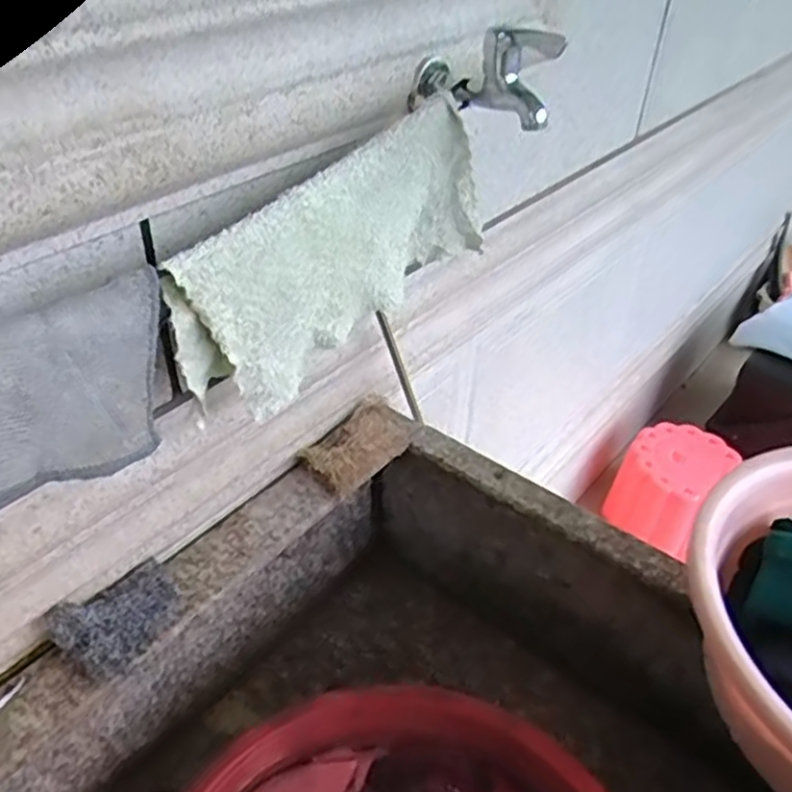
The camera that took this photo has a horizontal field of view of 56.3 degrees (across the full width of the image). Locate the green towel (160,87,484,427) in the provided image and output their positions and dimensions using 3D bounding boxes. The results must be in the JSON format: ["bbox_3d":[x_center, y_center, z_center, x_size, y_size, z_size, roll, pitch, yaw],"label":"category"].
[{"bbox_3d":[-0.040,-0.096,0.546,0.043,0.158,0.281,29,46,29],"label":"green towel"}]

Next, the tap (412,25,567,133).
[{"bbox_3d":[0.063,-0.248,0.561,0.047,0.064,0.135,-25,46,-30],"label":"tap"}]

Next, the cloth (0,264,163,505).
[{"bbox_3d":[-0.186,0.005,0.409,0.019,0.108,0.143,29,46,29],"label":"cloth"}]

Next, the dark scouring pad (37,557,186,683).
[{"bbox_3d":[-0.210,0.171,0.570,0.097,0.016,0.064,-28,82,-48],"label":"dark scouring pad"}]

